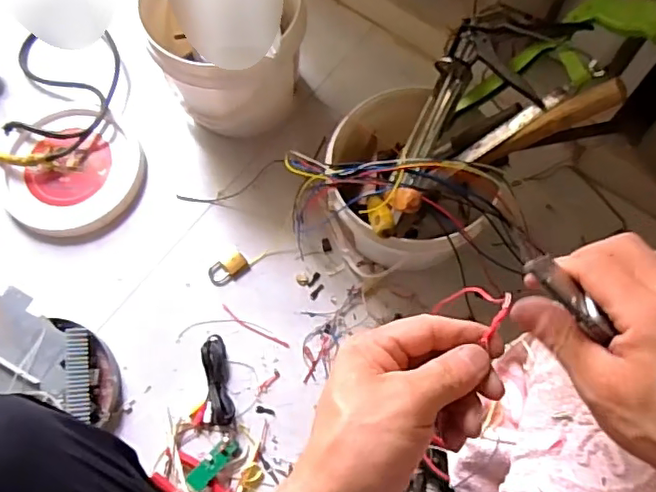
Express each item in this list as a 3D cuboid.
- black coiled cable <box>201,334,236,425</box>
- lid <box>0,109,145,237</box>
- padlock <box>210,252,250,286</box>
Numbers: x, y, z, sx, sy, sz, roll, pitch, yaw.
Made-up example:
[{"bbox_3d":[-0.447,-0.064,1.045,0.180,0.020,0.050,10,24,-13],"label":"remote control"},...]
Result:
[{"bbox_3d":[-0.155,0.186,0.816,0.034,0.025,0.123,-11,71,-3],"label":"black coiled cable"},{"bbox_3d":[-0.413,-0.121,0.931,0.208,0.028,0.218,0,71,1],"label":"lid"},{"bbox_3d":[-0.152,0.034,0.884,0.061,0.021,0.035,-27,72,-8],"label":"padlock"}]

